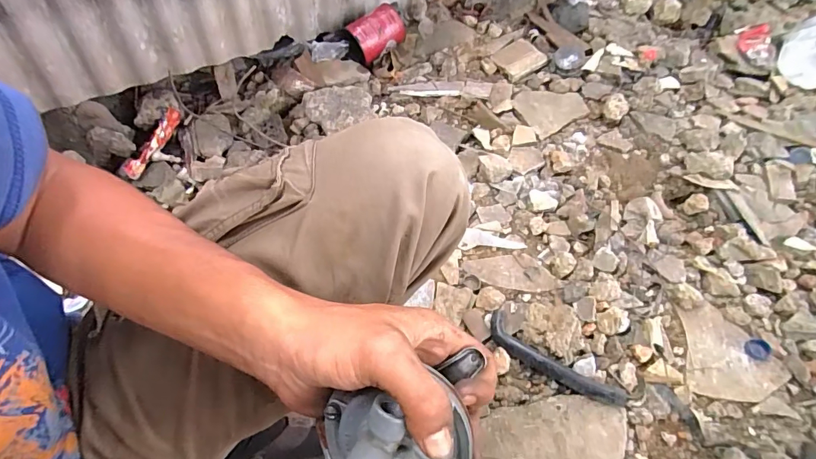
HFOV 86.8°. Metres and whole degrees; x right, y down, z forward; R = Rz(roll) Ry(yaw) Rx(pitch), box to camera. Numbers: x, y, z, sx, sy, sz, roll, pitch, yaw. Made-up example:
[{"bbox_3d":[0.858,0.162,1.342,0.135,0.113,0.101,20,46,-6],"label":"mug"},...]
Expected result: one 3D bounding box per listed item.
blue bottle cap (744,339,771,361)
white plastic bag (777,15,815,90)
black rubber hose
[{"bbox_3d":[0.516,0.177,0.636,0.031,0.007,0.032,-2,58,4],"label":"blue bottle cap"},{"bbox_3d":[0.838,-0.369,0.903,0.105,0.086,0.129,37,65,23],"label":"white plastic bag"},{"bbox_3d":[0.212,0.194,0.634,0.210,0.025,0.048,31,66,22],"label":"black rubber hose"}]

